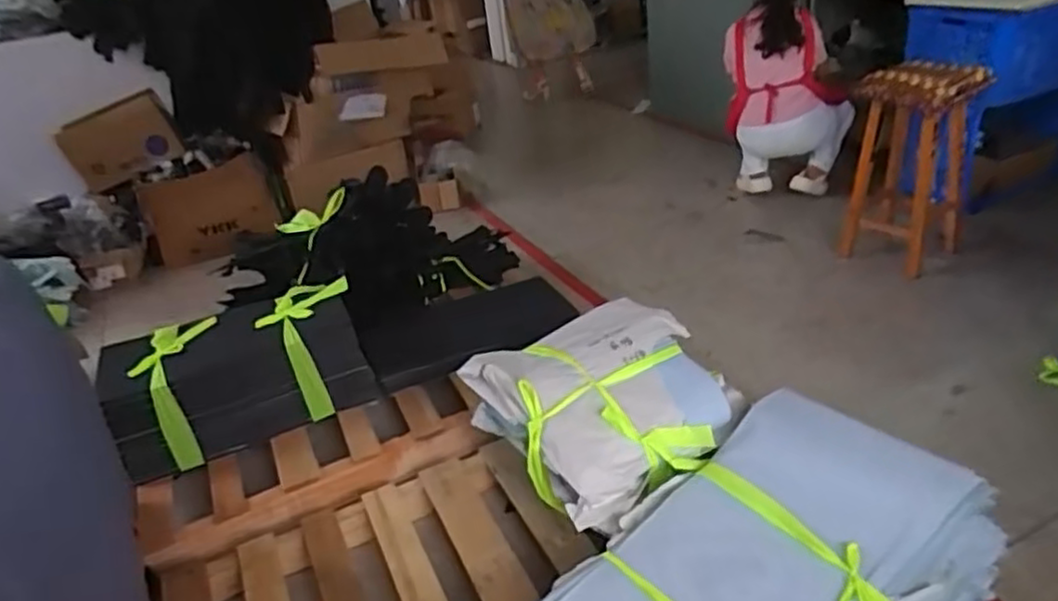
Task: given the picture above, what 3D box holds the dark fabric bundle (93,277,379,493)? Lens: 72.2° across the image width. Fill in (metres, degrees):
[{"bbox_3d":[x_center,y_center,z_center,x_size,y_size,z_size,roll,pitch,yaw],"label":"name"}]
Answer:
[{"bbox_3d":[-0.707,0.200,1.807,0.593,0.273,0.247,-21,32,-22],"label":"dark fabric bundle"}]

